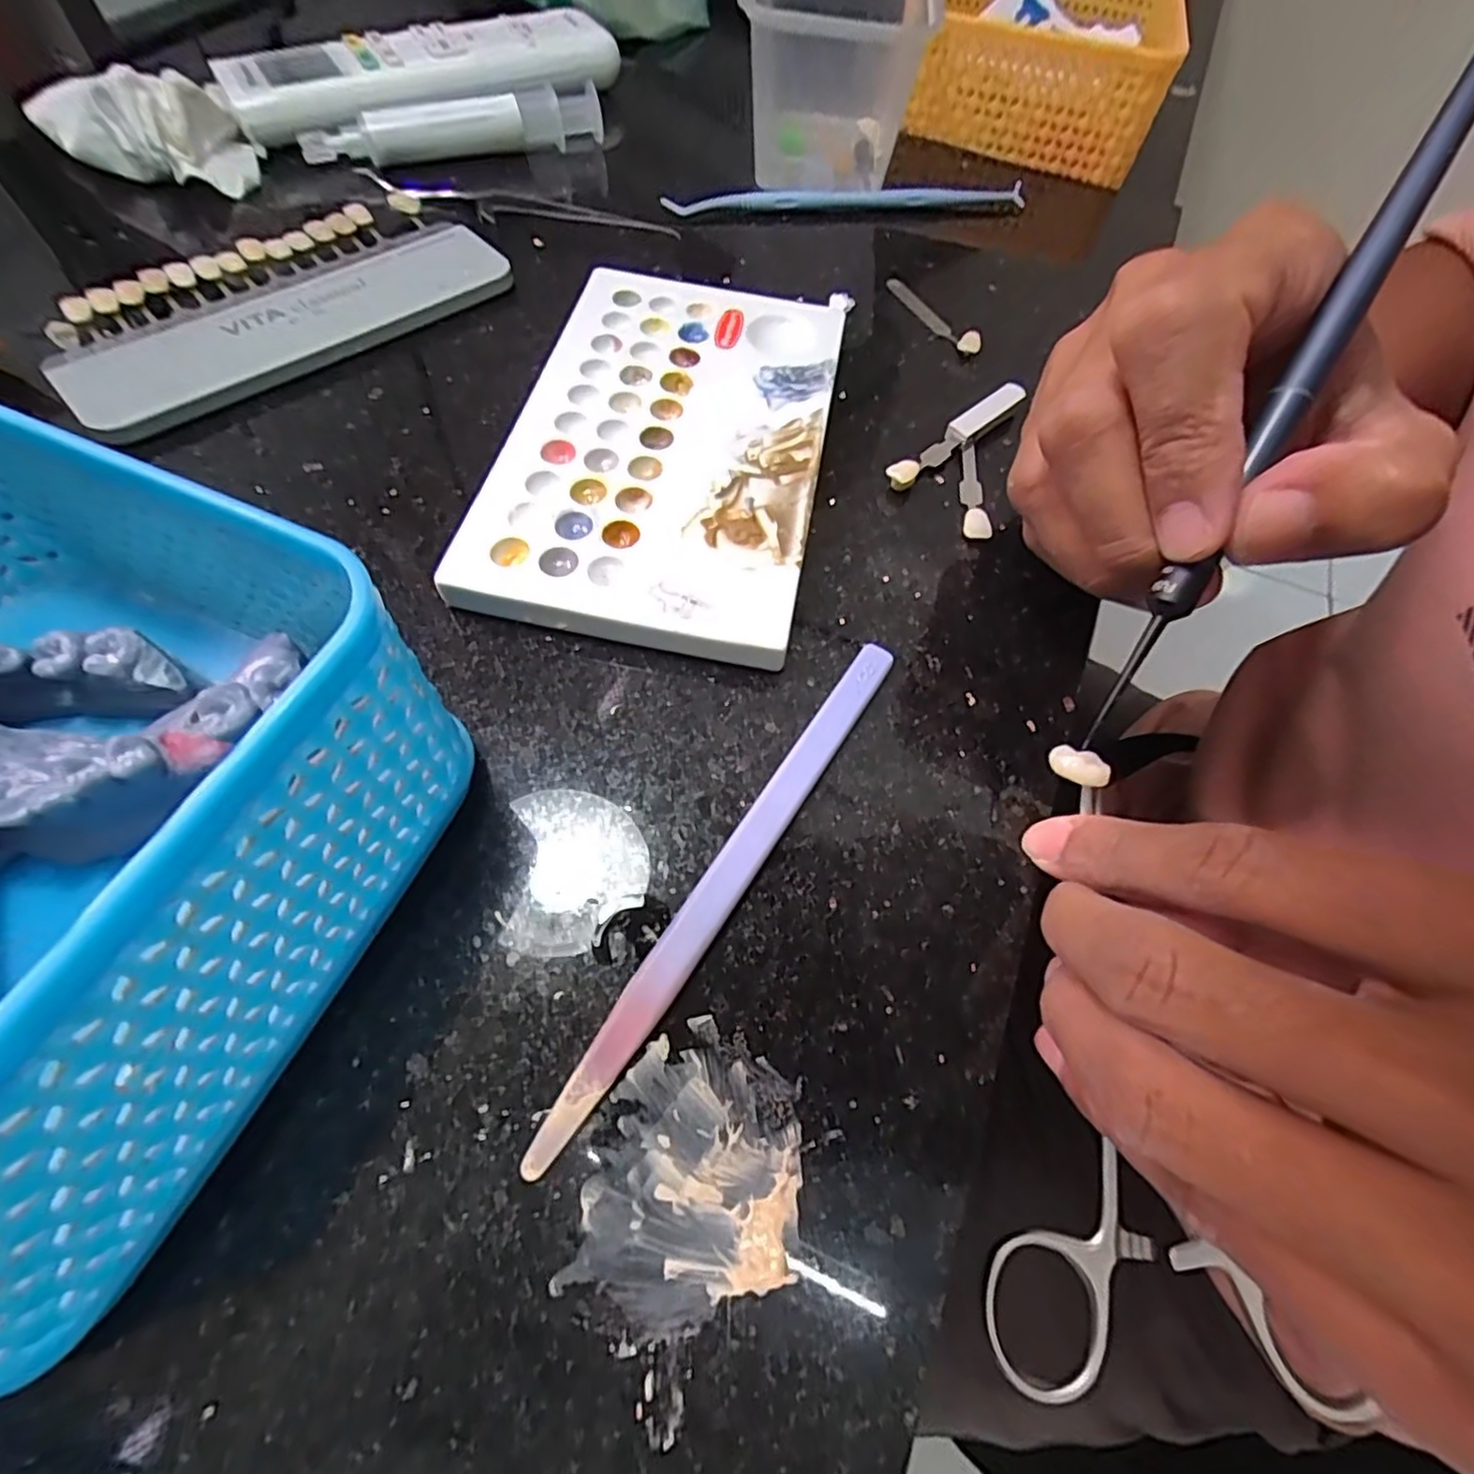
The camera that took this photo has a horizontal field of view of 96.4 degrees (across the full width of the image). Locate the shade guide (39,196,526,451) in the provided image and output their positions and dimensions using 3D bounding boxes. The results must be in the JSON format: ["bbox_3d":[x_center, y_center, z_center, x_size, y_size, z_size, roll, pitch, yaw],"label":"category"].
[{"bbox_3d":[-0.160,-0.154,0.233,0.145,0.010,0.072,-38,71,-21],"label":"shade guide"}]

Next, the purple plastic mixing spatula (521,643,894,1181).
[{"bbox_3d":[0.001,0.029,0.151,0.010,0.005,0.138,31,64,12],"label":"purple plastic mixing spatula"}]

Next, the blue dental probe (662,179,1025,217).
[{"bbox_3d":[0.051,-0.238,0.290,0.163,0.005,0.017,-5,62,-7],"label":"blue dental probe"}]

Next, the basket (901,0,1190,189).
[{"bbox_3d":[0.155,-0.361,0.343,0.128,0.046,0.138,17,62,5],"label":"basket"}]

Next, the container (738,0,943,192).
[{"bbox_3d":[0.041,-0.301,0.296,0.084,0.058,0.121,8,62,0],"label":"container"}]

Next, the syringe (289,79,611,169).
[{"bbox_3d":[-0.123,-0.272,0.290,0.126,0.014,0.029,-24,66,-16],"label":"syringe"}]

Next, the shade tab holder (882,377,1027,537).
[{"bbox_3d":[0.083,-0.092,0.217,0.037,0.009,0.065,42,67,17],"label":"shade tab holder"}]

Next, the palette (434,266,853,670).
[{"bbox_3d":[-0.019,-0.094,0.209,0.092,0.014,0.157,12,62,2],"label":"palette"}]

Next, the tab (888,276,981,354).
[{"bbox_3d":[0.076,-0.167,0.257,0.009,0.006,0.056,-21,65,-15],"label":"tab"}]

